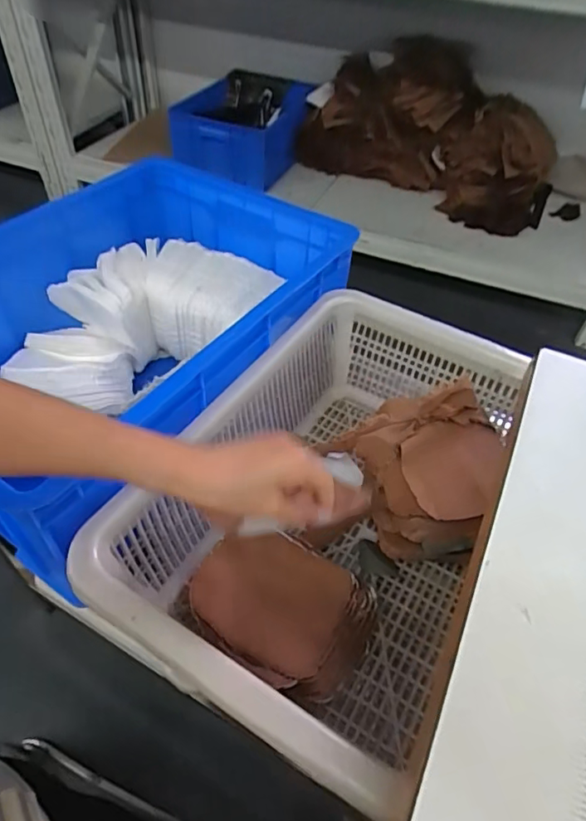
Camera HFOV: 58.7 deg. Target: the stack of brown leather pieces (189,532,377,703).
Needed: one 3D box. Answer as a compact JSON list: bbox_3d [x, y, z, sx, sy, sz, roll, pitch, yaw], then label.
[{"bbox_3d":[-0.012,0.185,0.495,0.168,0.034,0.120,29,52,21],"label":"stack of brown leather pieces"}]

